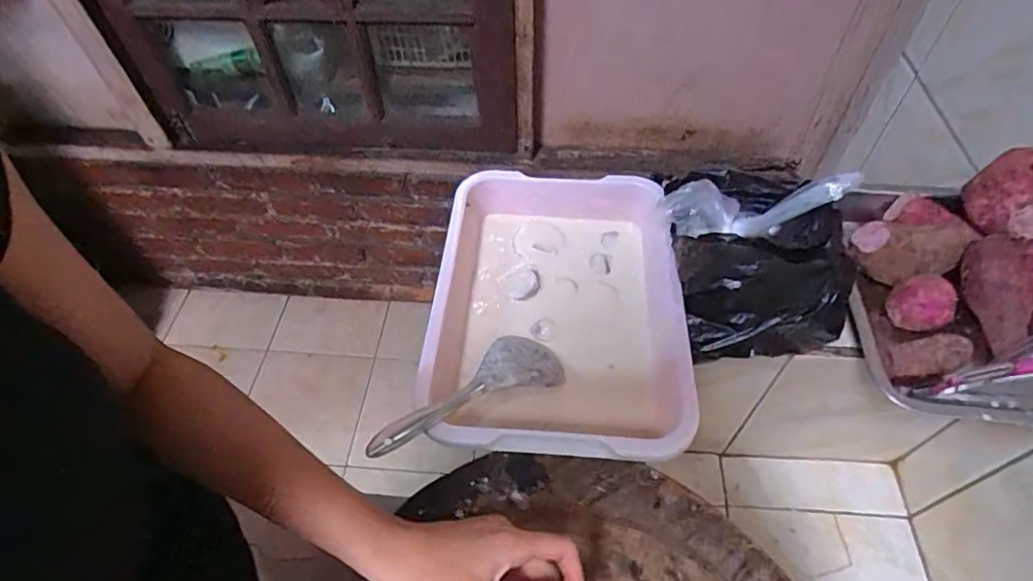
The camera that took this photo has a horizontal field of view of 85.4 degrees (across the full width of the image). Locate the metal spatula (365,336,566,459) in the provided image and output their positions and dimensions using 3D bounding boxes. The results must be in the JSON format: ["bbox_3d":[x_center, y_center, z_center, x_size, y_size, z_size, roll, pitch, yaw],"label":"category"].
[{"bbox_3d":[-0.037,0.092,0.491,0.202,0.029,0.062,-26,55,-33],"label":"metal spatula"}]

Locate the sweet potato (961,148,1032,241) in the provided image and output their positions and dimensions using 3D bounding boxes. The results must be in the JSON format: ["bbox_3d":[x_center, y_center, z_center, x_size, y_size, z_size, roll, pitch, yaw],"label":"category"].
[{"bbox_3d":[0.535,-0.099,0.593,0.077,0.066,0.095,-28,57,-19],"label":"sweet potato"}]

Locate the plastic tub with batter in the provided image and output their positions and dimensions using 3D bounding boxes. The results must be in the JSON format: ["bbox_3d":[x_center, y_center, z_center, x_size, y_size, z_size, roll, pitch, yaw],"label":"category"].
[{"bbox_3d":[0.045,0.023,0.577,0.246,0.080,0.322,3,53,4],"label":"plastic tub with batter"}]

